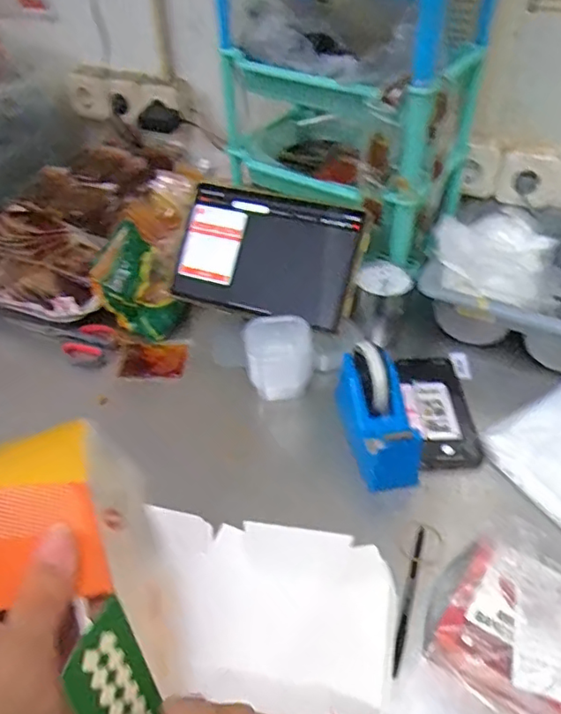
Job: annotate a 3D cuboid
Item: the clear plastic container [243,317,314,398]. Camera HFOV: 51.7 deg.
[{"bbox_3d":[-0.003,-0.003,0.734,0.083,0.074,0.065,-8,44,-7],"label":"clear plastic container"}]

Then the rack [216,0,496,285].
[{"bbox_3d":[0.096,-0.377,0.778,0.327,0.356,0.244,28,51,27],"label":"rack"}]

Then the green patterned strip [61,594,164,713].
[{"bbox_3d":[-0.065,0.153,0.246,0.004,0.094,0.034,-5,20,34],"label":"green patterned strip"}]

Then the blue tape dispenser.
[{"bbox_3d":[0.109,0.064,0.656,0.071,0.096,0.150,-7,44,-6],"label":"blue tape dispenser"}]

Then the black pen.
[{"bbox_3d":[0.122,0.228,0.552,0.009,0.012,0.148,13,46,14],"label":"black pen"}]

